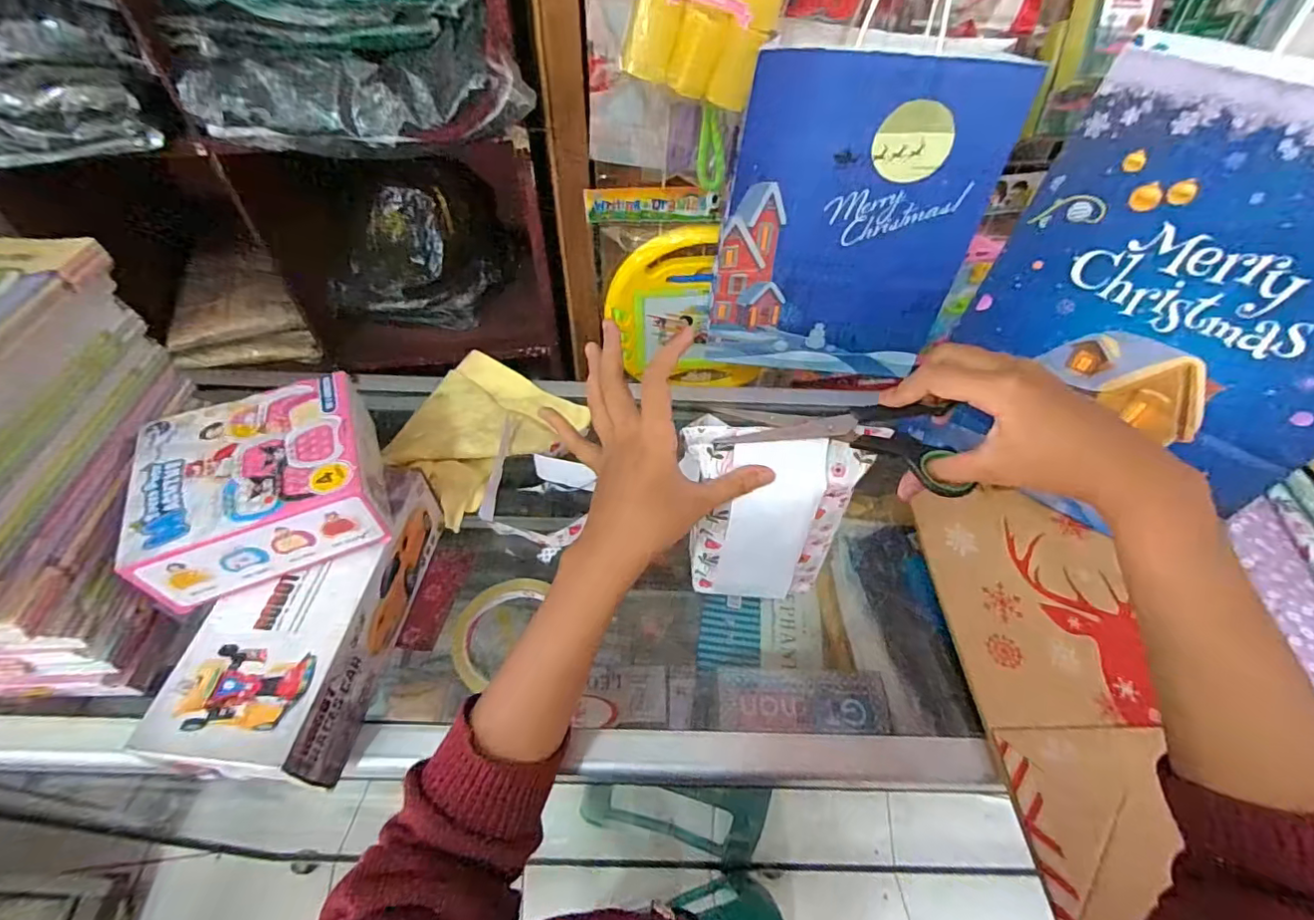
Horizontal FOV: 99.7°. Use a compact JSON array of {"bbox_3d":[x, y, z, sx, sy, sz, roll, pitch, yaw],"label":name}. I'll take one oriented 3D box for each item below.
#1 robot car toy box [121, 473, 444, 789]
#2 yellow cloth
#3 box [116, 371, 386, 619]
[{"bbox_3d":[-0.247,0.108,0.407,0.094,0.073,0.218,5,52,2],"label":"robot car toy box"},{"bbox_3d":[-0.181,-0.032,0.558,0.151,0.032,0.181,30,57,20],"label":"yellow cloth"},{"bbox_3d":[-0.278,0.013,0.398,0.148,0.054,0.135,-22,56,-18],"label":"box"}]

